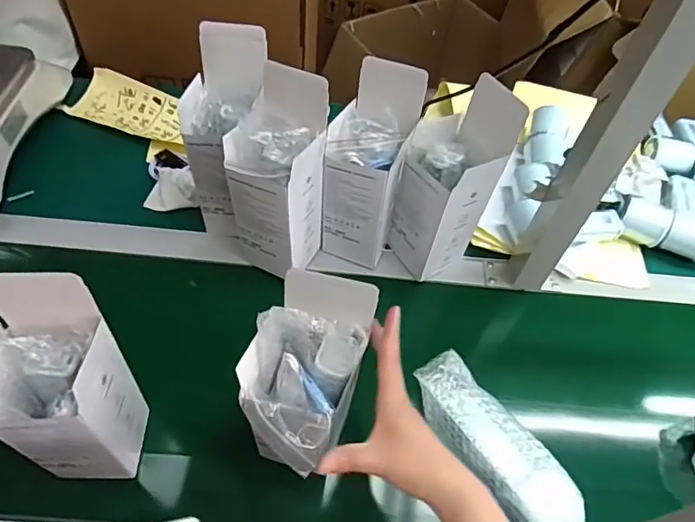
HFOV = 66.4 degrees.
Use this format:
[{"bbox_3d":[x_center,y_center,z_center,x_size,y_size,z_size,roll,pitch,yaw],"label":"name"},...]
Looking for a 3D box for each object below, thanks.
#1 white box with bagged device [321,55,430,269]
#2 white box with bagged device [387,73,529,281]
[{"bbox_3d":[0.022,-0.100,0.607,0.081,0.230,0.080,20,55,9],"label":"white box with bagged device"},{"bbox_3d":[0.113,-0.083,0.605,0.085,0.229,0.080,-21,59,-19],"label":"white box with bagged device"}]

